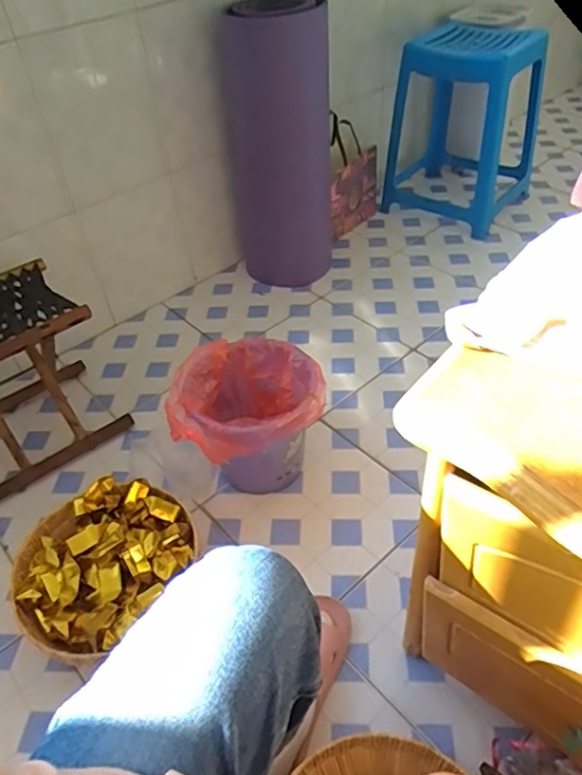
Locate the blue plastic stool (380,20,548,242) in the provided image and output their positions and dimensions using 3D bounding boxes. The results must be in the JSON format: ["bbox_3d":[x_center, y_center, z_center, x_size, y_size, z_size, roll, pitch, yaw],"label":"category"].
[{"bbox_3d":[0.496,-0.770,1.699,0.383,0.459,0.376,27,53,31],"label":"blue plastic stool"}]

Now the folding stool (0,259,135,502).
[{"bbox_3d":[-0.551,-0.020,1.132,0.312,0.309,0.271,-31,49,-24],"label":"folding stool"}]

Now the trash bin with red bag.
[{"bbox_3d":[-0.067,0.079,1.039,0.247,0.228,0.238,-2,43,5],"label":"trash bin with red bag"}]

